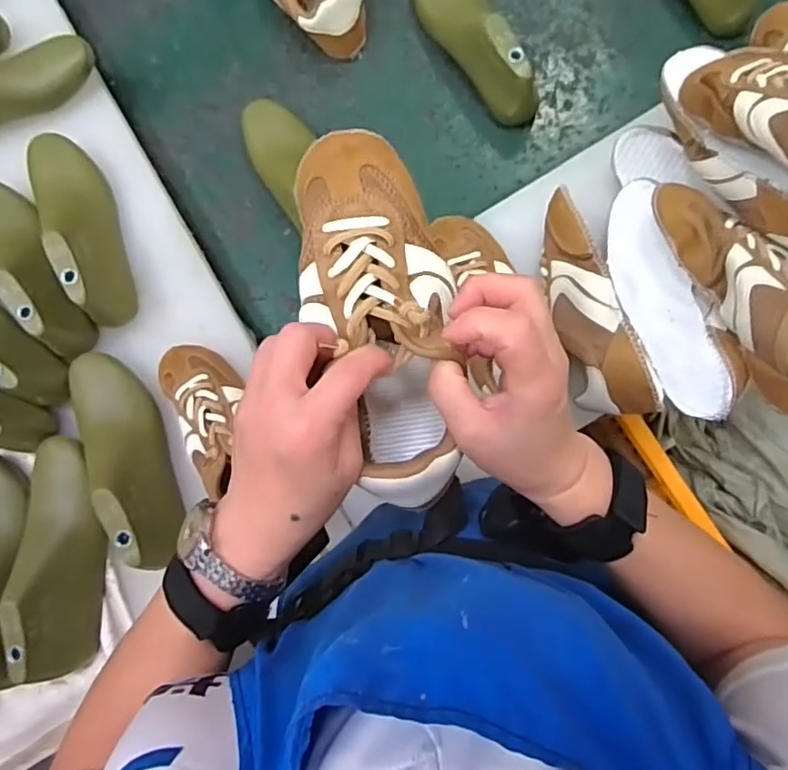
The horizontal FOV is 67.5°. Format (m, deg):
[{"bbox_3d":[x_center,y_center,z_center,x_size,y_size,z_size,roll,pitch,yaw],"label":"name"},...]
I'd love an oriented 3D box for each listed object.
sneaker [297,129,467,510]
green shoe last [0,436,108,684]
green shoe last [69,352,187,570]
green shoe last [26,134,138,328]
[{"bbox_3d":[-0.008,-0.039,0.333,0.080,0.084,0.204,-10,104,5],"label":"sneaker"},{"bbox_3d":[-0.331,0.164,0.572,0.073,0.071,0.223,-2,83,6],"label":"green shoe last"},{"bbox_3d":[-0.265,0.060,0.579,0.072,0.070,0.224,-29,81,2],"label":"green shoe last"},{"bbox_3d":[-0.340,-0.177,0.619,0.072,0.069,0.228,-27,81,2],"label":"green shoe last"}]

